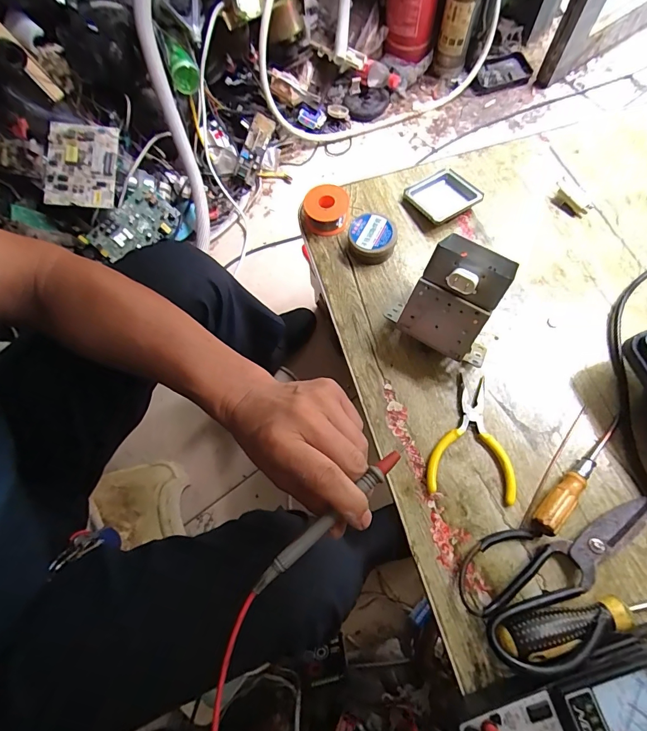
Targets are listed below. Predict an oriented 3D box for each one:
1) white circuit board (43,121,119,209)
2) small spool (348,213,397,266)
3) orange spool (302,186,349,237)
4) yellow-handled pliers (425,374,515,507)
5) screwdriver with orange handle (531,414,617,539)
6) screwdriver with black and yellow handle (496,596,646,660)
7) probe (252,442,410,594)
[{"bbox_3d":[-0.557,-0.460,0.896,0.148,0.016,0.191,4,86,-8],"label":"white circuit board"},{"bbox_3d":[0.057,-0.146,0.450,0.052,0.031,0.050,-1,70,2],"label":"small spool"},{"bbox_3d":[0.004,-0.187,0.468,0.051,0.030,0.052,-1,70,2],"label":"orange spool"},{"bbox_3d":[0.143,0.068,0.380,0.079,0.009,0.117,5,70,4],"label":"yellow-handled pliers"},{"bbox_3d":[0.236,0.098,0.357,0.134,0.022,0.020,-43,74,-12],"label":"screwdriver with orange handle"},{"bbox_3d":[0.226,0.204,0.316,0.175,0.031,0.027,-9,70,-1],"label":"screwdriver with black and yellow handle"},{"bbox_3d":[0.007,0.100,0.261,0.133,0.006,0.011,-39,73,-14],"label":"probe"}]

